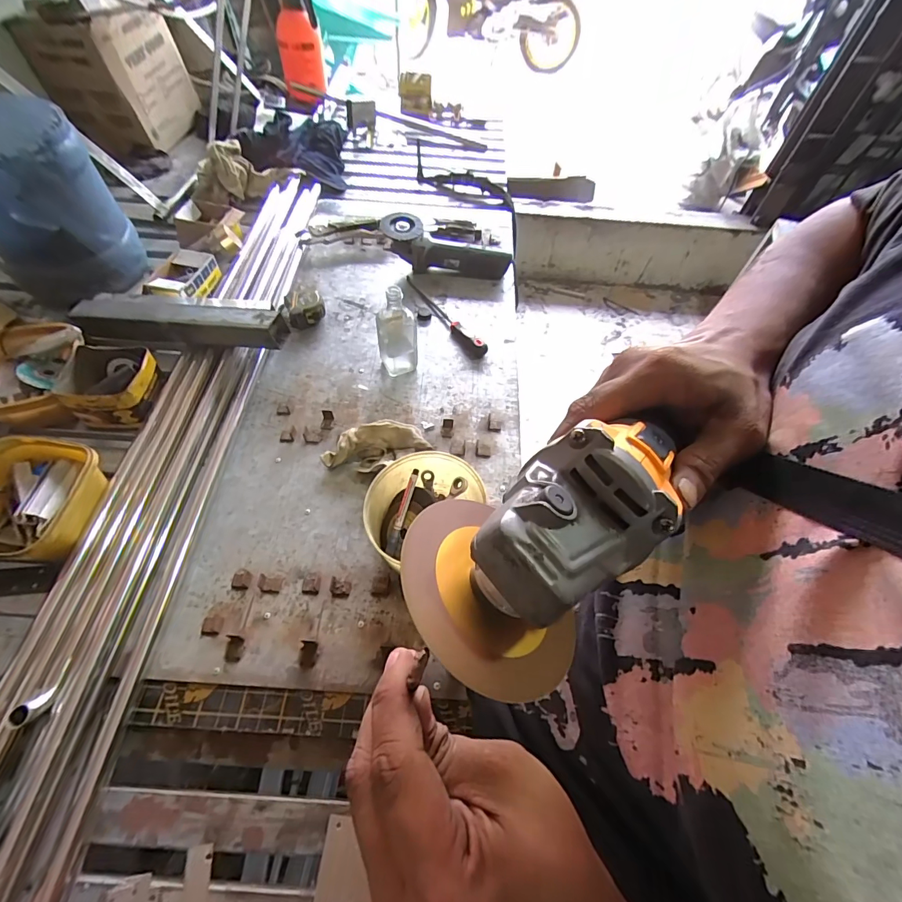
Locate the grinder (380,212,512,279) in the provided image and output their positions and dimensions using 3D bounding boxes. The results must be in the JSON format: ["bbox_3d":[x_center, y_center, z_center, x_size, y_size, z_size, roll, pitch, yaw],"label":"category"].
[{"bbox_3d":[-0.013,-0.470,0.985,0.295,0.101,0.080,8,58,2],"label":"grinder"}]

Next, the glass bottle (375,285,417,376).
[{"bbox_3d":[-0.100,-0.219,0.787,0.071,0.168,0.056,-6,59,-7],"label":"glass bottle"}]

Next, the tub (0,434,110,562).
[{"bbox_3d":[-0.610,0.076,0.624,0.167,0.089,0.172,1,58,-2],"label":"tub"}]

